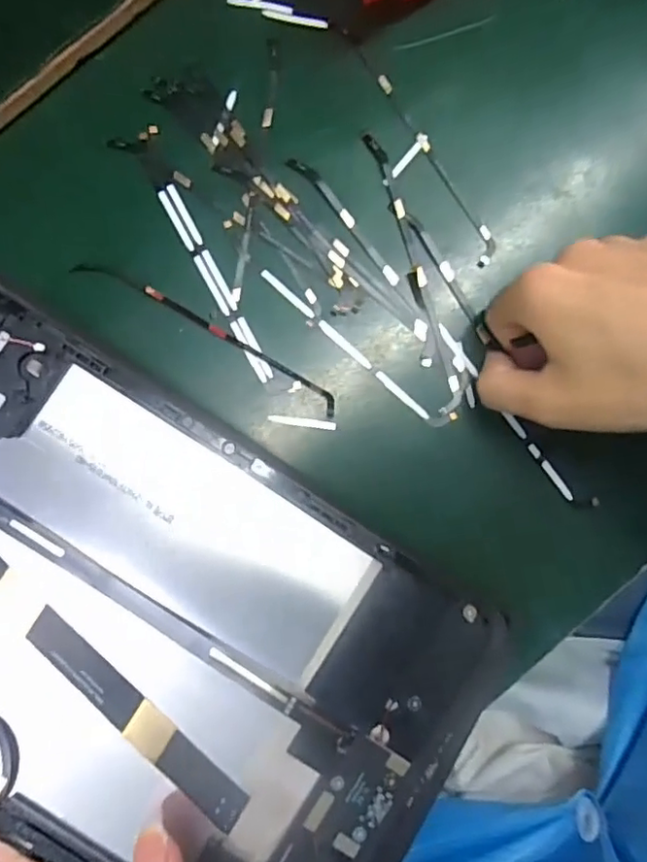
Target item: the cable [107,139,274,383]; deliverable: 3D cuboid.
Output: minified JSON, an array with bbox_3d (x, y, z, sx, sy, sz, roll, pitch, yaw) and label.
[{"bbox_3d":[-0.060,-0.083,0.280,0.013,0.004,0.133,-30,88,-3],"label":"cable"}]

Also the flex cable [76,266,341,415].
[{"bbox_3d":[-0.053,-0.046,0.278,0.136,0.004,0.011,30,86,0],"label":"flex cable"}]

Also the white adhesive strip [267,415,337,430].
[{"bbox_3d":[-0.010,-0.004,0.277,0.032,0.004,0.004,8,86,-1],"label":"white adhesive strip"}]

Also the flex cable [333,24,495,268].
[{"bbox_3d":[0.047,-0.141,0.287,0.012,0.004,0.136,-30,88,-3],"label":"flex cable"}]

